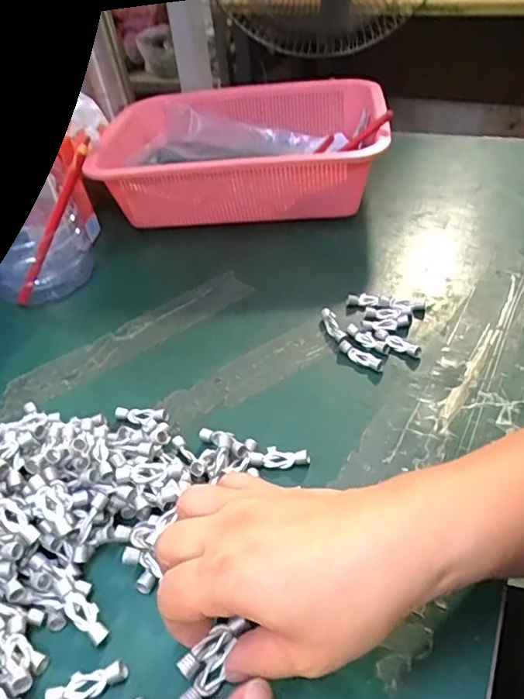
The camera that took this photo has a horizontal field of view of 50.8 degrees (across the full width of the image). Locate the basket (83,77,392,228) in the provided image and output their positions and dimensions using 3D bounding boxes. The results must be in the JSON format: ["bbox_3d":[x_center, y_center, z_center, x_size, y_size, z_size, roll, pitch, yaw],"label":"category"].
[{"bbox_3d":[-0.017,-0.212,0.605,0.286,0.096,0.202,1,42,10],"label":"basket"}]

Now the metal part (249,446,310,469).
[{"bbox_3d":[0.011,0.067,0.349,0.037,0.007,0.013,-3,41,4],"label":"metal part"}]

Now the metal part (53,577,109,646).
[{"bbox_3d":[-0.093,0.136,0.285,0.037,0.012,0.012,24,50,30],"label":"metal part"}]

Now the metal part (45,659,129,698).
[{"bbox_3d":[-0.083,0.159,0.262,0.037,0.007,0.013,-11,41,-5],"label":"metal part"}]

